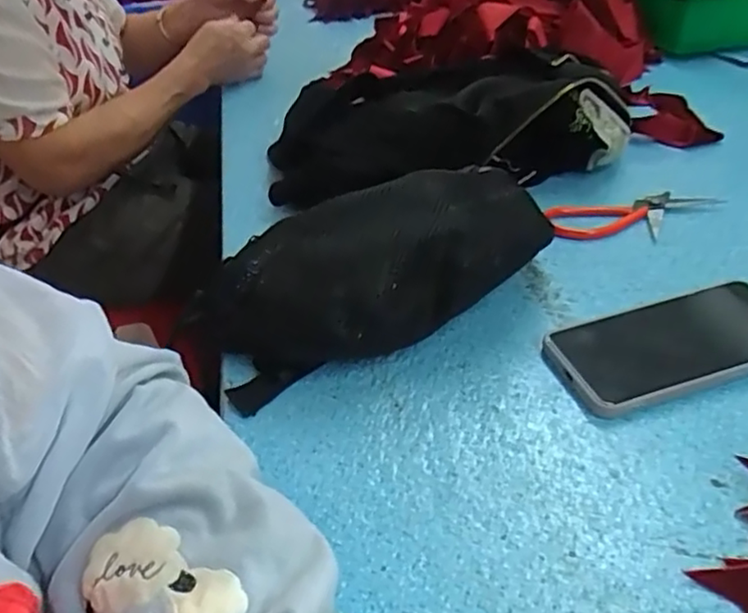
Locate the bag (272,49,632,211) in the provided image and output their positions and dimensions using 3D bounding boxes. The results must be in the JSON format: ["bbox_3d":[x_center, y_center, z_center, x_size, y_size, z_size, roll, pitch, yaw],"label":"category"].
[{"bbox_3d":[0.066,-0.181,0.651,0.346,0.097,0.175,-11,38,-7],"label":"bag"}]

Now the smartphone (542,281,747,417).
[{"bbox_3d":[0.202,0.023,0.435,0.167,0.017,0.081,-13,38,-10],"label":"smartphone"}]

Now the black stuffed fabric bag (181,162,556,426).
[{"bbox_3d":[0.007,-0.021,0.455,0.249,0.092,0.120,-19,40,-17],"label":"black stuffed fabric bag"}]

